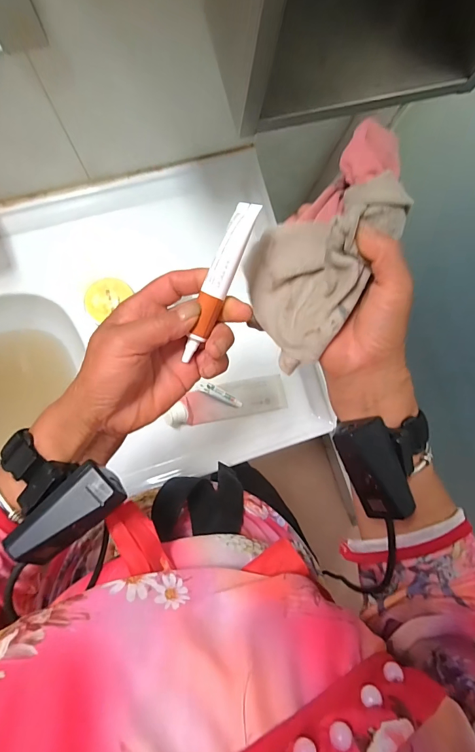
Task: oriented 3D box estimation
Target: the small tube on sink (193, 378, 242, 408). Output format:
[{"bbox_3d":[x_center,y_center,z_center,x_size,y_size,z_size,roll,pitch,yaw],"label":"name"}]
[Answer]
[{"bbox_3d":[-0.027,0.027,0.558,0.075,0.008,0.017,27,85,-5],"label":"small tube on sink"}]

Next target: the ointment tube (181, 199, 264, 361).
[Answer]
[{"bbox_3d":[-0.013,-0.064,0.256,0.017,0.008,0.110,22,105,-5],"label":"ointment tube"}]

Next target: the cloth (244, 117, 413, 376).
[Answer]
[{"bbox_3d":[0.062,-0.093,0.274,0.086,0.075,0.154,34,83,-4],"label":"cloth"}]

